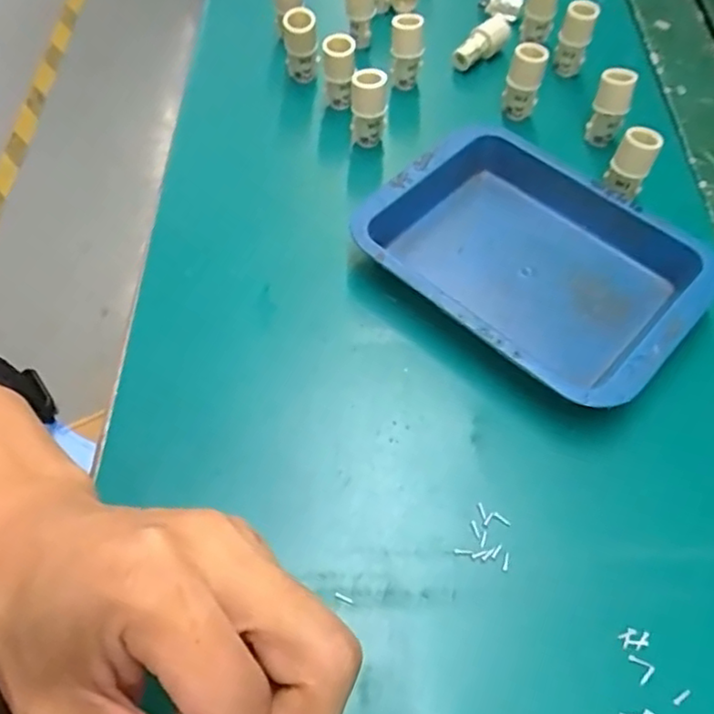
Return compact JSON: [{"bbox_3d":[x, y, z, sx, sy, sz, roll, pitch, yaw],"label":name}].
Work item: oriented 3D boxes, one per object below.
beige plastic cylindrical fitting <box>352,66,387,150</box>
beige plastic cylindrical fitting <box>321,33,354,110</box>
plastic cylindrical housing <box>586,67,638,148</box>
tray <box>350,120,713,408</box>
[{"bbox_3d":[0.006,-0.139,0.369,0.019,0.049,0.016,3,60,-3],"label":"beige plastic cylindrical fitting"},{"bbox_3d":[-0.012,-0.170,0.389,0.018,0.047,0.014,2,60,-3],"label":"beige plastic cylindrical fitting"},{"bbox_3d":[0.146,-0.145,0.373,0.020,0.041,0.016,22,61,8],"label":"plastic cylindrical housing"},{"bbox_3d":[0.085,-0.049,0.323,0.157,0.028,0.118,38,64,16],"label":"tray"}]

